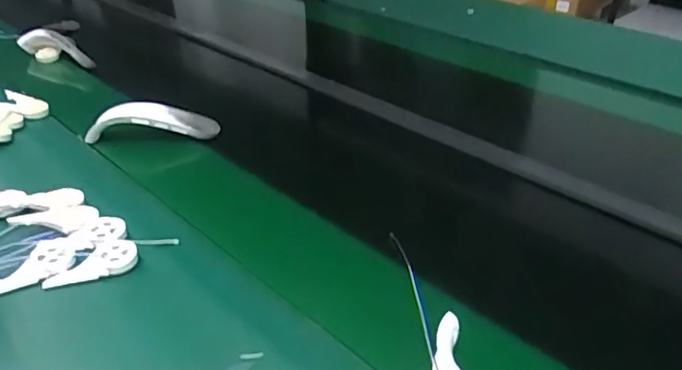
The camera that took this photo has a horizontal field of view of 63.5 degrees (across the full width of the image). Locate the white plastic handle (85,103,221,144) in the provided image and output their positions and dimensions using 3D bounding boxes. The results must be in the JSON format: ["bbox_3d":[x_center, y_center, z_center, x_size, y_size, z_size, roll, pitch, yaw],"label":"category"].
[{"bbox_3d":[-0.300,-0.096,0.885,0.199,0.072,0.043,0,34,-5],"label":"white plastic handle"}]

